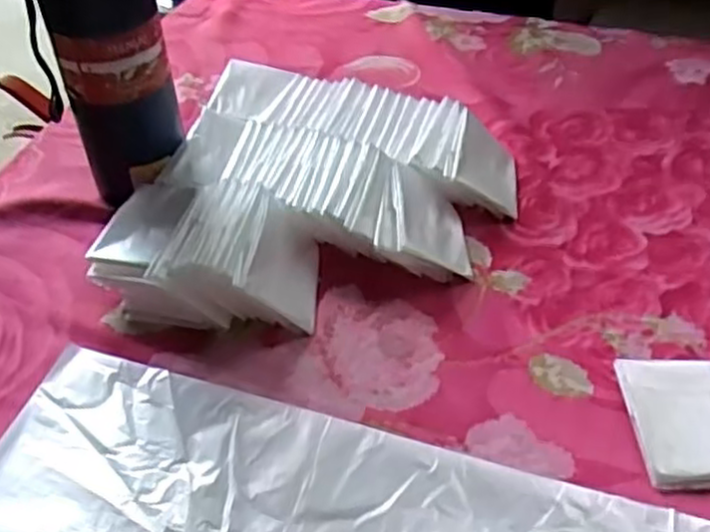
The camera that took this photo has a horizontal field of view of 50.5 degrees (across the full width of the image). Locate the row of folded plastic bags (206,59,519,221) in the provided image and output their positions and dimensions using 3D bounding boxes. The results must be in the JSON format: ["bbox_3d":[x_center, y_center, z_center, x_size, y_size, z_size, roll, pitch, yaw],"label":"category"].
[{"bbox_3d":[0.006,-0.113,0.642,0.273,0.044,0.114,12,46,11],"label":"row of folded plastic bags"}]

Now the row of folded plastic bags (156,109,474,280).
[{"bbox_3d":[-0.024,-0.054,0.574,0.234,0.050,0.088,17,47,16],"label":"row of folded plastic bags"}]

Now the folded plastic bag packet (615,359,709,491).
[{"bbox_3d":[0.199,0.091,0.452,0.064,0.010,0.085,-1,45,-1],"label":"folded plastic bag packet"}]

